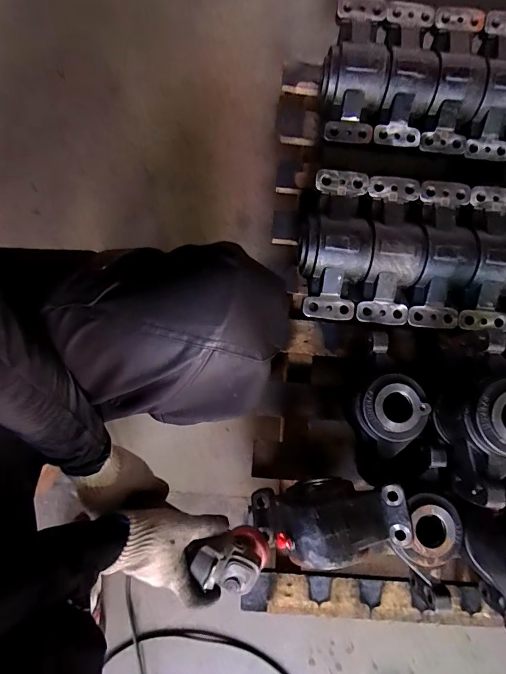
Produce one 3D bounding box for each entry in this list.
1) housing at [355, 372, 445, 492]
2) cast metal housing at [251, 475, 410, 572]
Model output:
[{"bbox_3d":[0.217,0.146,0.603,0.121,0.087,0.168,-15,84,-5],"label":"housing"},{"bbox_3d":[0.107,0.262,0.560,0.212,0.127,0.095,-10,83,-4],"label":"cast metal housing"}]

